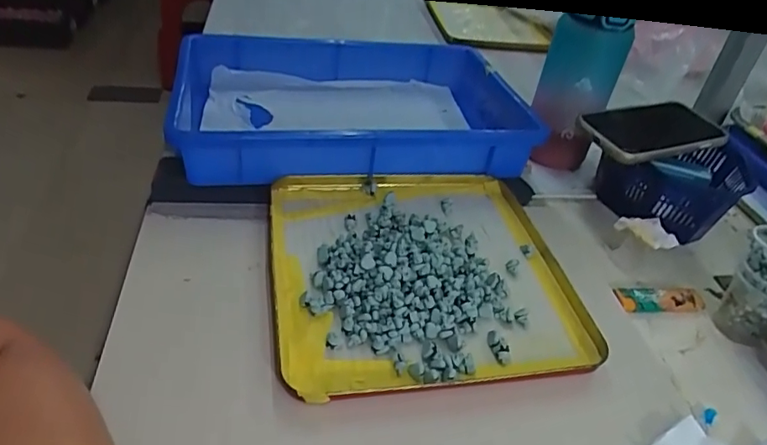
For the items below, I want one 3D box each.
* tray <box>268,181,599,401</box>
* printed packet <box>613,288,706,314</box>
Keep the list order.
[{"bbox_3d":[0.030,0.031,0.446,0.237,0.027,0.241,-3,40,-13],"label":"tray"},{"bbox_3d":[0.241,0.068,0.463,0.080,0.016,0.021,3,39,-7],"label":"printed packet"}]

